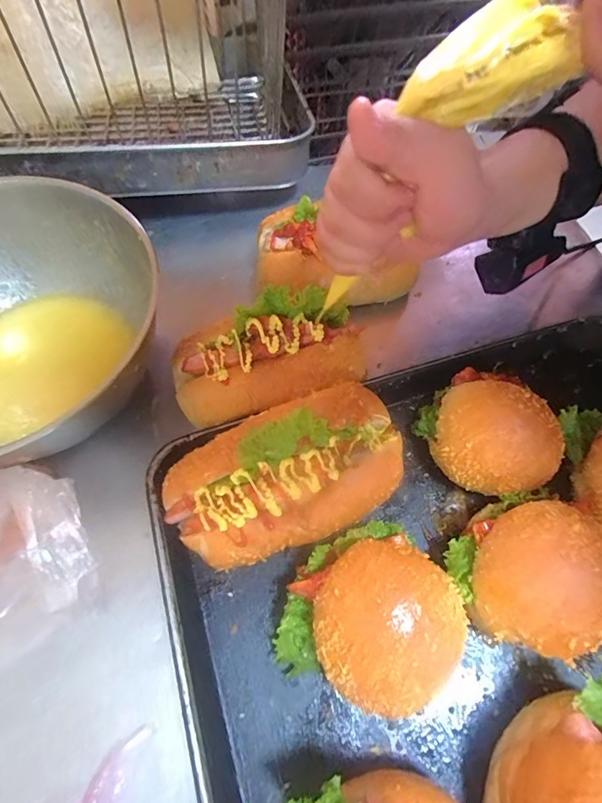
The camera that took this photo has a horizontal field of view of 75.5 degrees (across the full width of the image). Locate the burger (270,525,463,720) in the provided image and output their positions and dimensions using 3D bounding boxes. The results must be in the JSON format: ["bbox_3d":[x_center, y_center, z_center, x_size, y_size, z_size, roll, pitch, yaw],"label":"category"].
[{"bbox_3d":[0.039,0.129,0.230,0.107,0.059,0.094,-35,71,-17],"label":"burger"}]

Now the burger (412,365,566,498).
[{"bbox_3d":[0.136,0.021,0.282,0.083,0.061,0.094,-24,68,-13],"label":"burger"}]

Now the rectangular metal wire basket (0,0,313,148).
[{"bbox_3d":[-0.269,-0.357,0.389,0.525,0.143,0.221,-7,65,-5],"label":"rectangular metal wire basket"}]

